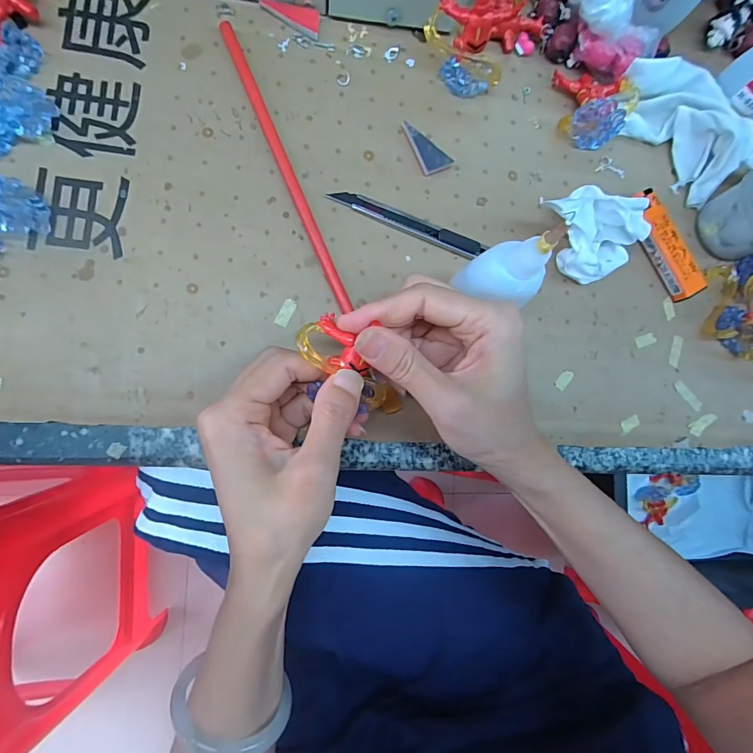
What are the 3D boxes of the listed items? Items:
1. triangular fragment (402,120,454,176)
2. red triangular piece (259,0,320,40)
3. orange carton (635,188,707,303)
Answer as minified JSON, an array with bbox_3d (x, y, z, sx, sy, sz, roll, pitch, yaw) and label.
[{"bbox_3d":[0.033,-0.153,0.270,0.020,0.006,0.037,-26,89,-10],"label":"triangular fragment"},{"bbox_3d":[-0.056,-0.233,0.264,0.038,0.004,0.017,6,84,-8],"label":"red triangular piece"},{"bbox_3d":[0.202,-0.092,0.285,0.022,0.013,0.078,-29,90,-10],"label":"orange carton"}]

